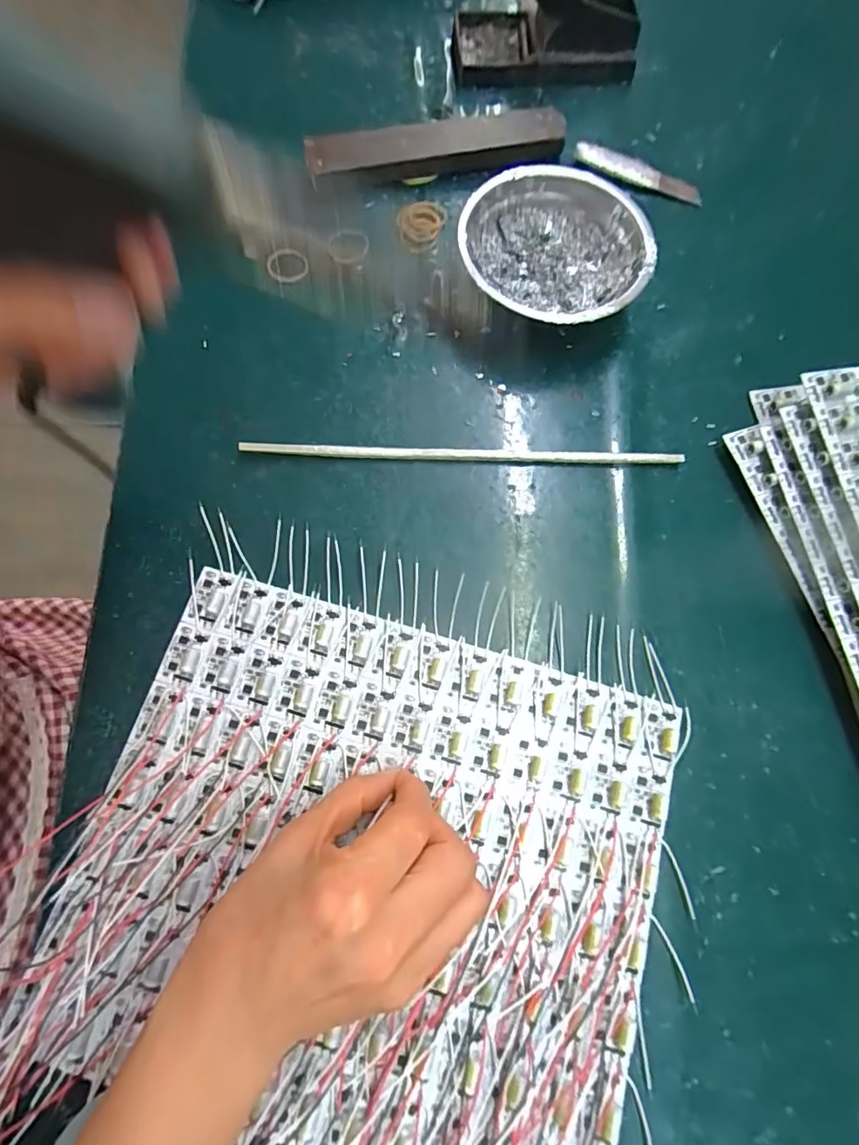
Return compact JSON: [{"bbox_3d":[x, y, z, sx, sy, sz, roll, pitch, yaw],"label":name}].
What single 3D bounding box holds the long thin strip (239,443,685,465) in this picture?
[{"bbox_3d":[0.022,-0.076,0.323,0.277,0.009,0.008,1,74,-1],"label":"long thin strip"}]

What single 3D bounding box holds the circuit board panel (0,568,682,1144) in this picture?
[{"bbox_3d":[-0.029,0.148,0.257,0.284,0.011,0.239,16,75,3],"label":"circuit board panel"}]

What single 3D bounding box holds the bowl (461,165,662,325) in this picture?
[{"bbox_3d":[0.084,-0.212,0.349,0.125,0.043,0.122,0,74,-1],"label":"bowl"}]

